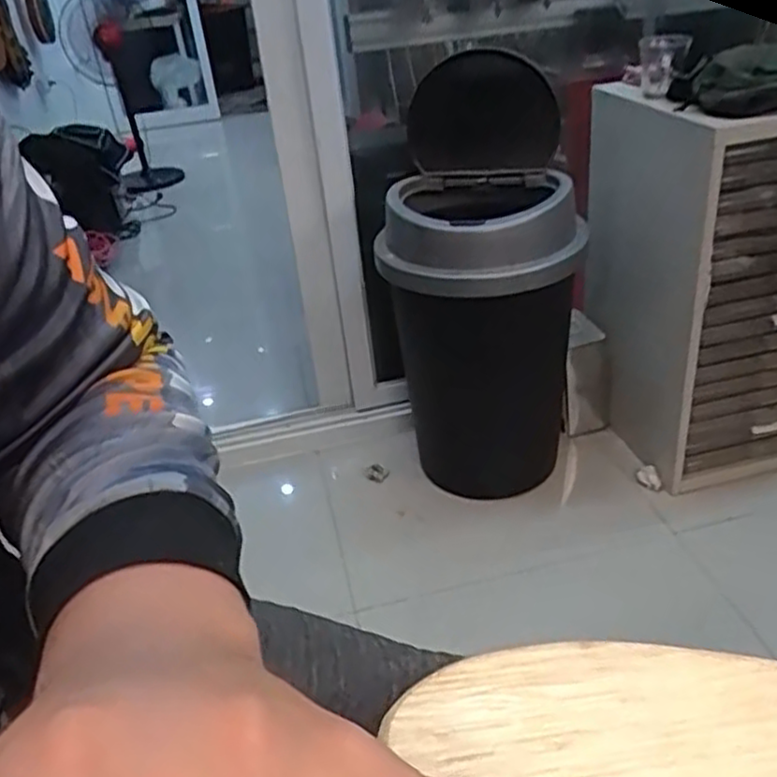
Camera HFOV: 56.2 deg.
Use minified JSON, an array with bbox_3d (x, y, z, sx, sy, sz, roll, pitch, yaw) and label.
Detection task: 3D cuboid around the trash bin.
[{"bbox_3d":[0.172,-0.169,1.376,0.332,0.707,0.388,-1,31,8],"label":"trash bin"}]

